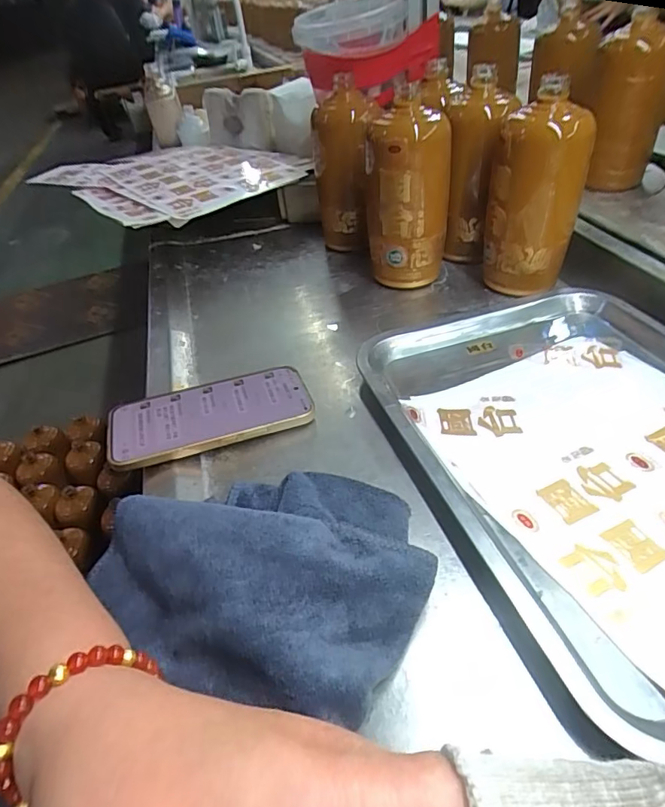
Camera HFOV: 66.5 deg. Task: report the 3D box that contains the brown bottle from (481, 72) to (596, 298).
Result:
[{"bbox_3d":[0.199,-0.202,0.502,0.085,0.176,0.077,13,43,22],"label":"brown bottle"}]

